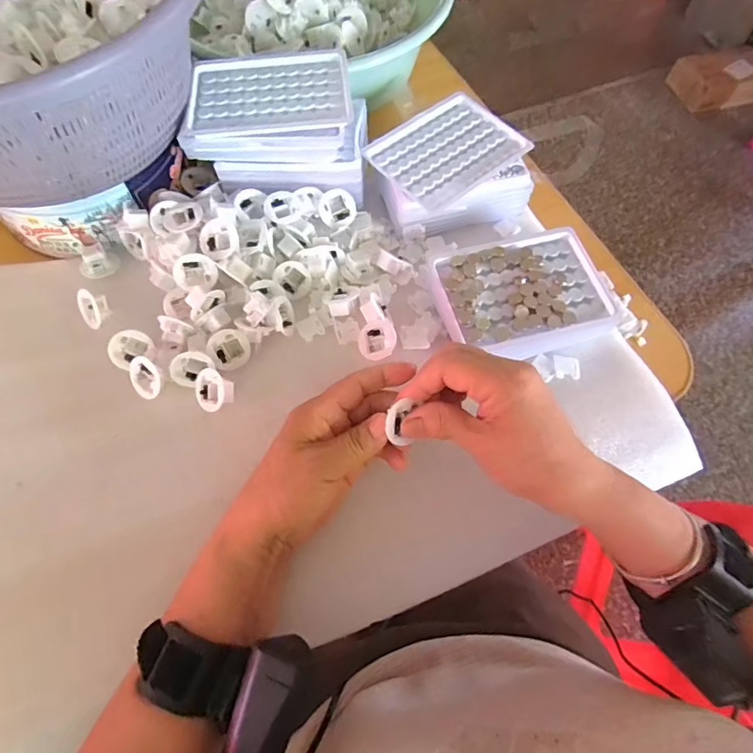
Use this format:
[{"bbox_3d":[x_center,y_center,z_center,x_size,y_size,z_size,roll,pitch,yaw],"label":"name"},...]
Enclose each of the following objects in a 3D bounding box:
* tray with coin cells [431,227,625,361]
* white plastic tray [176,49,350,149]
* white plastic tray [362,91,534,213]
[{"bbox_3d":[0.118,-0.067,0.368,0.133,0.014,0.101,-15,68,-9],"label":"tray with coin cells"},{"bbox_3d":[-0.088,-0.232,0.377,0.131,0.011,0.096,-2,67,-3],"label":"white plastic tray"},{"bbox_3d":[0.063,-0.209,0.419,0.128,0.007,0.095,-37,72,-16],"label":"white plastic tray"}]

